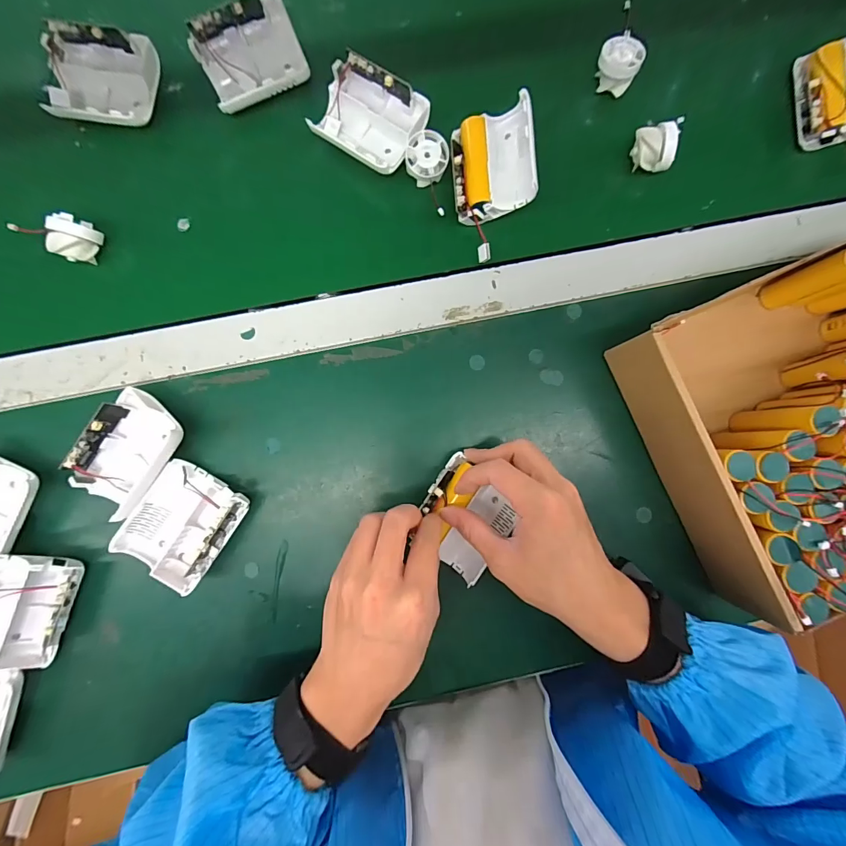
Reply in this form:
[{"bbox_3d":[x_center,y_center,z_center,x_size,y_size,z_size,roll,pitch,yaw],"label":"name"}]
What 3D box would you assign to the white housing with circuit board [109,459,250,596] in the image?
[{"bbox_3d":[-0.182,0.078,0.308,0.068,0.034,0.080,33,87,0],"label":"white housing with circuit board"}]

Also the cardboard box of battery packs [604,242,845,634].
[{"bbox_3d":[0.307,-0.007,0.307,0.233,0.078,0.222,-24,88,-3],"label":"cardboard box of battery packs"}]

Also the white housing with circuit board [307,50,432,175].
[{"bbox_3d":[-0.045,-0.248,0.331,0.081,0.037,0.070,28,87,0],"label":"white housing with circuit board"}]

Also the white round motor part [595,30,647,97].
[{"bbox_3d":[0.166,-0.305,0.343,0.035,0.029,0.028,25,87,0],"label":"white round motor part"}]

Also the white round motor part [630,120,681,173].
[{"bbox_3d":[0.194,-0.230,0.339,0.026,0.036,0.030,-2,87,-2],"label":"white round motor part"}]

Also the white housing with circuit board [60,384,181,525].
[{"bbox_3d":[-0.226,0.021,0.308,0.065,0.033,0.084,36,87,-1],"label":"white housing with circuit board"}]

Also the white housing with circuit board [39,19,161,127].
[{"bbox_3d":[-0.260,-0.278,0.328,0.083,0.036,0.075,9,88,-2],"label":"white housing with circuit board"}]

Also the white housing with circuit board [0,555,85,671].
[{"bbox_3d":[-0.300,0.140,0.290,0.041,0.068,0.085,18,88,32],"label":"white housing with circuit board"}]

